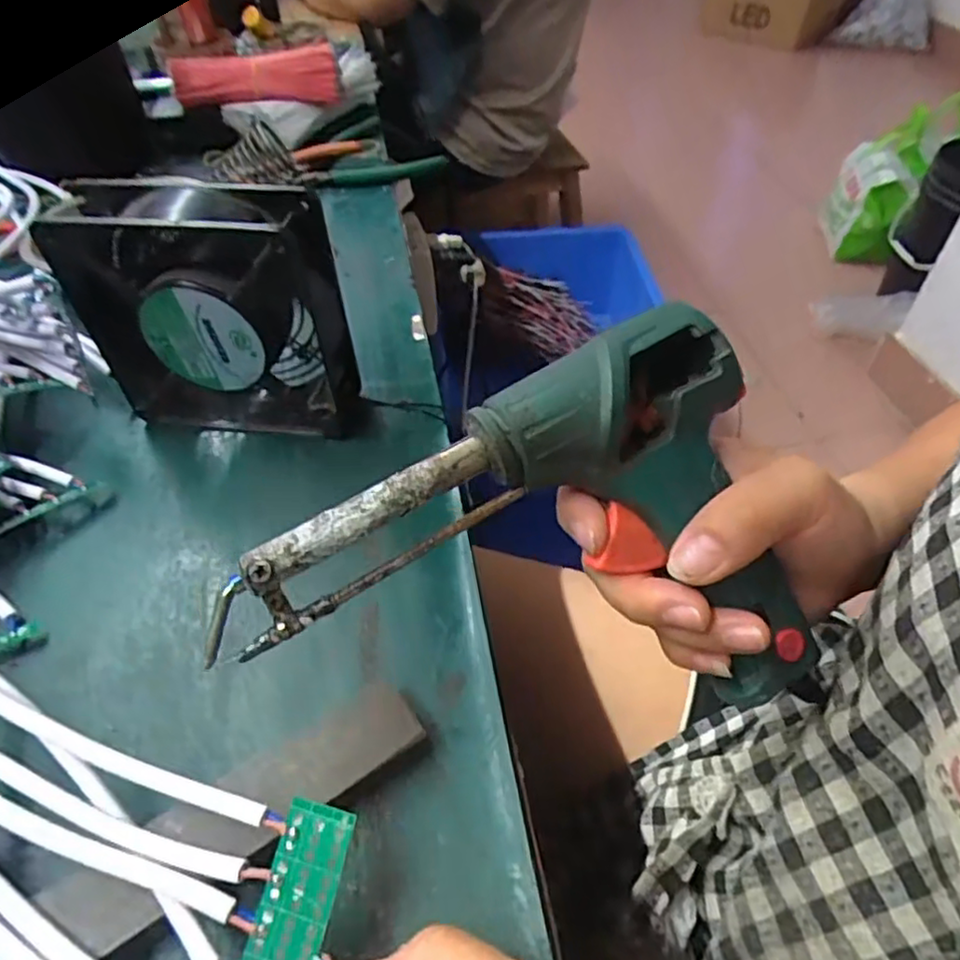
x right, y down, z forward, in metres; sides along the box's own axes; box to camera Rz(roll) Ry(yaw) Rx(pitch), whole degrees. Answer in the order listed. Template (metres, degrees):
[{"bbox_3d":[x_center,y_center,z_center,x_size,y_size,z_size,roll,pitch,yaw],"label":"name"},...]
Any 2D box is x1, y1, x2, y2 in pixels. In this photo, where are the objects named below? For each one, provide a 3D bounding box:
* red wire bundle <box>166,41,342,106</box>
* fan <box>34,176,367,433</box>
[{"bbox_3d":[-0.204,-0.362,0.599,0.146,0.051,0.026,-7,47,-4],"label":"red wire bundle"},{"bbox_3d":[-0.131,-0.082,0.330,0.119,0.124,0.044,3,48,6],"label":"fan"}]

